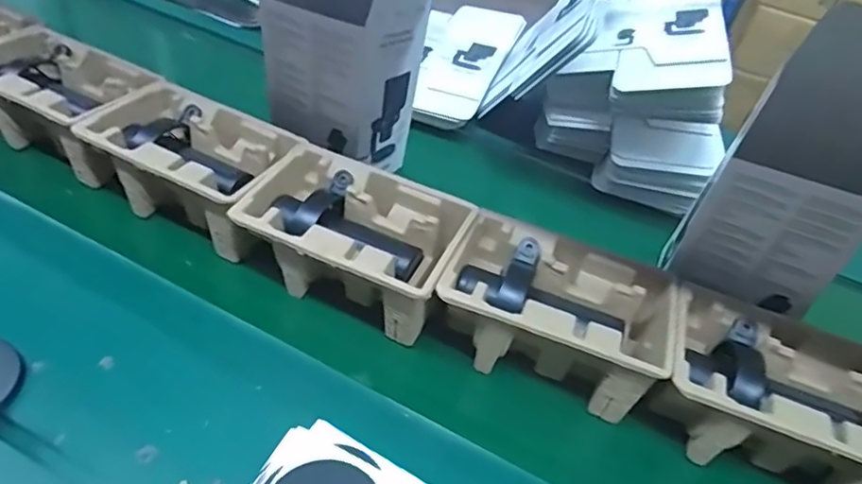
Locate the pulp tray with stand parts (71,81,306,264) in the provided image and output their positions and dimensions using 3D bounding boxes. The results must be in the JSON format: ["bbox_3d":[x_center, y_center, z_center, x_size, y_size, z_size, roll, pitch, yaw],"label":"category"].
[{"bbox_3d":[-0.286,-0.091,0.715,0.234,0.107,0.151,25,46,15],"label":"pulp tray with stand parts"}]

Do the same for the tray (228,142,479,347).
[{"bbox_3d":[-0.084,0.000,0.647,0.230,0.097,0.147,22,46,12],"label":"tray"}]

